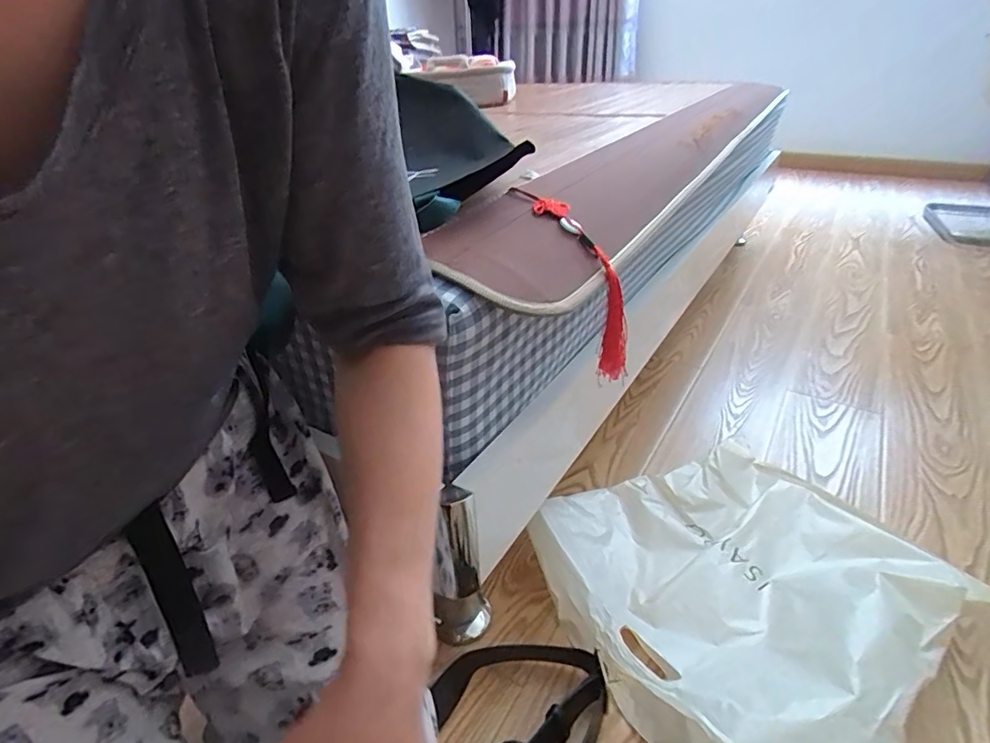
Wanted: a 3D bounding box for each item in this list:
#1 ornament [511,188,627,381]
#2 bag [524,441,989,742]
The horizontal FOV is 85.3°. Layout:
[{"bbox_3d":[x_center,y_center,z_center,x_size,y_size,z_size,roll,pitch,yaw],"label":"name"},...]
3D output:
[{"bbox_3d":[0.093,-0.105,0.563,0.031,0.231,0.073,-24,-3,-33],"label":"ornament"},{"bbox_3d":[0.315,0.249,0.699,0.480,0.101,0.421,-24,37,-29],"label":"bag"}]

